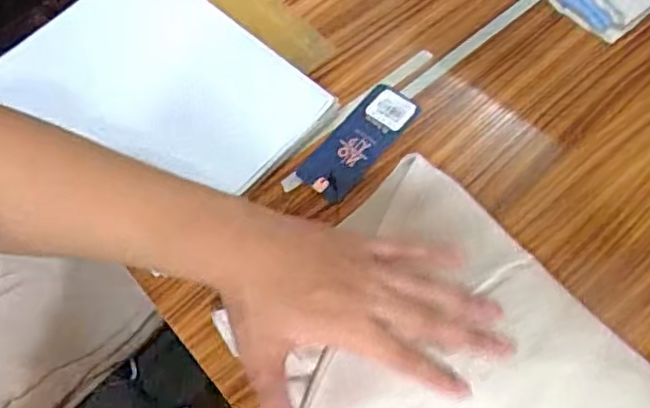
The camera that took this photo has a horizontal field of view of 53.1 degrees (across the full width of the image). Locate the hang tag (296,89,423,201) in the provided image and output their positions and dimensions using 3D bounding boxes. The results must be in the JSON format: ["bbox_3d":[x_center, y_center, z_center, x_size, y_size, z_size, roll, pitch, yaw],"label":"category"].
[{"bbox_3d":[0.030,-0.055,0.558,0.045,0.004,0.118,39,72,12],"label":"hang tag"}]

